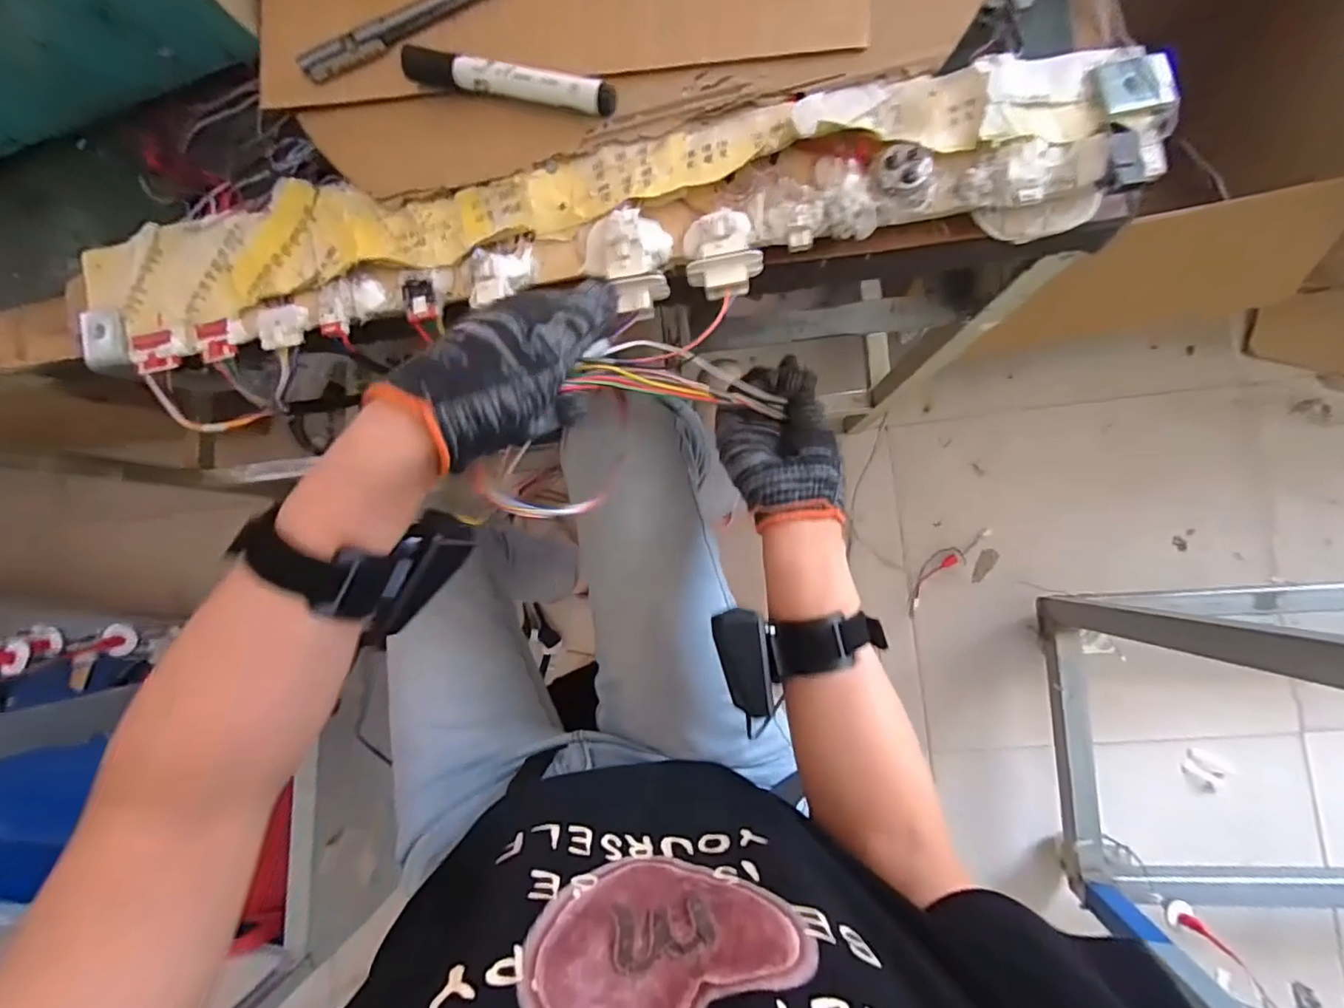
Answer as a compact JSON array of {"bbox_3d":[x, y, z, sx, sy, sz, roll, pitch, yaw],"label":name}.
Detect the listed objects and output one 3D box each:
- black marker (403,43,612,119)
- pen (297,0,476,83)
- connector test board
[{"bbox_3d":[-0.098,-0.255,0.344,0.130,0.016,0.016,15,89,7],"label":"black marker"},{"bbox_3d":[-0.169,-0.299,0.355,0.139,0.016,0.014,-18,85,6],"label":"pen"},{"bbox_3d":[-0.070,-0.160,0.352,0.692,0.038,0.134,-4,86,7],"label":"connector test board"}]

